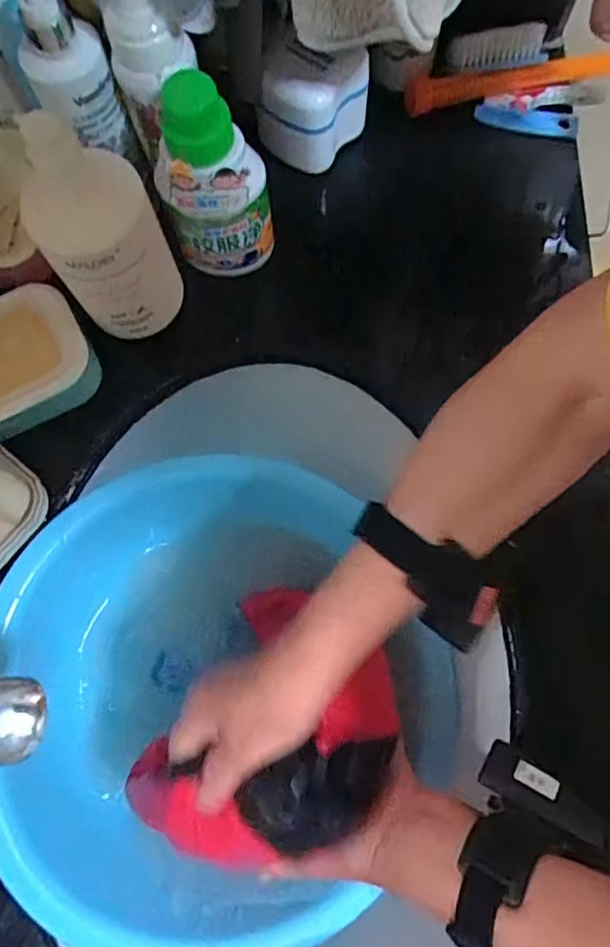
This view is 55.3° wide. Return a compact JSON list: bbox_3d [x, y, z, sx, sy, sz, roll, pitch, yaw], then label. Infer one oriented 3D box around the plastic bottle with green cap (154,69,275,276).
[{"bbox_3d":[-0.061,-0.200,0.410,0.066,0.134,0.057,23,77,7],"label":"plastic bottle with green cap"}]

